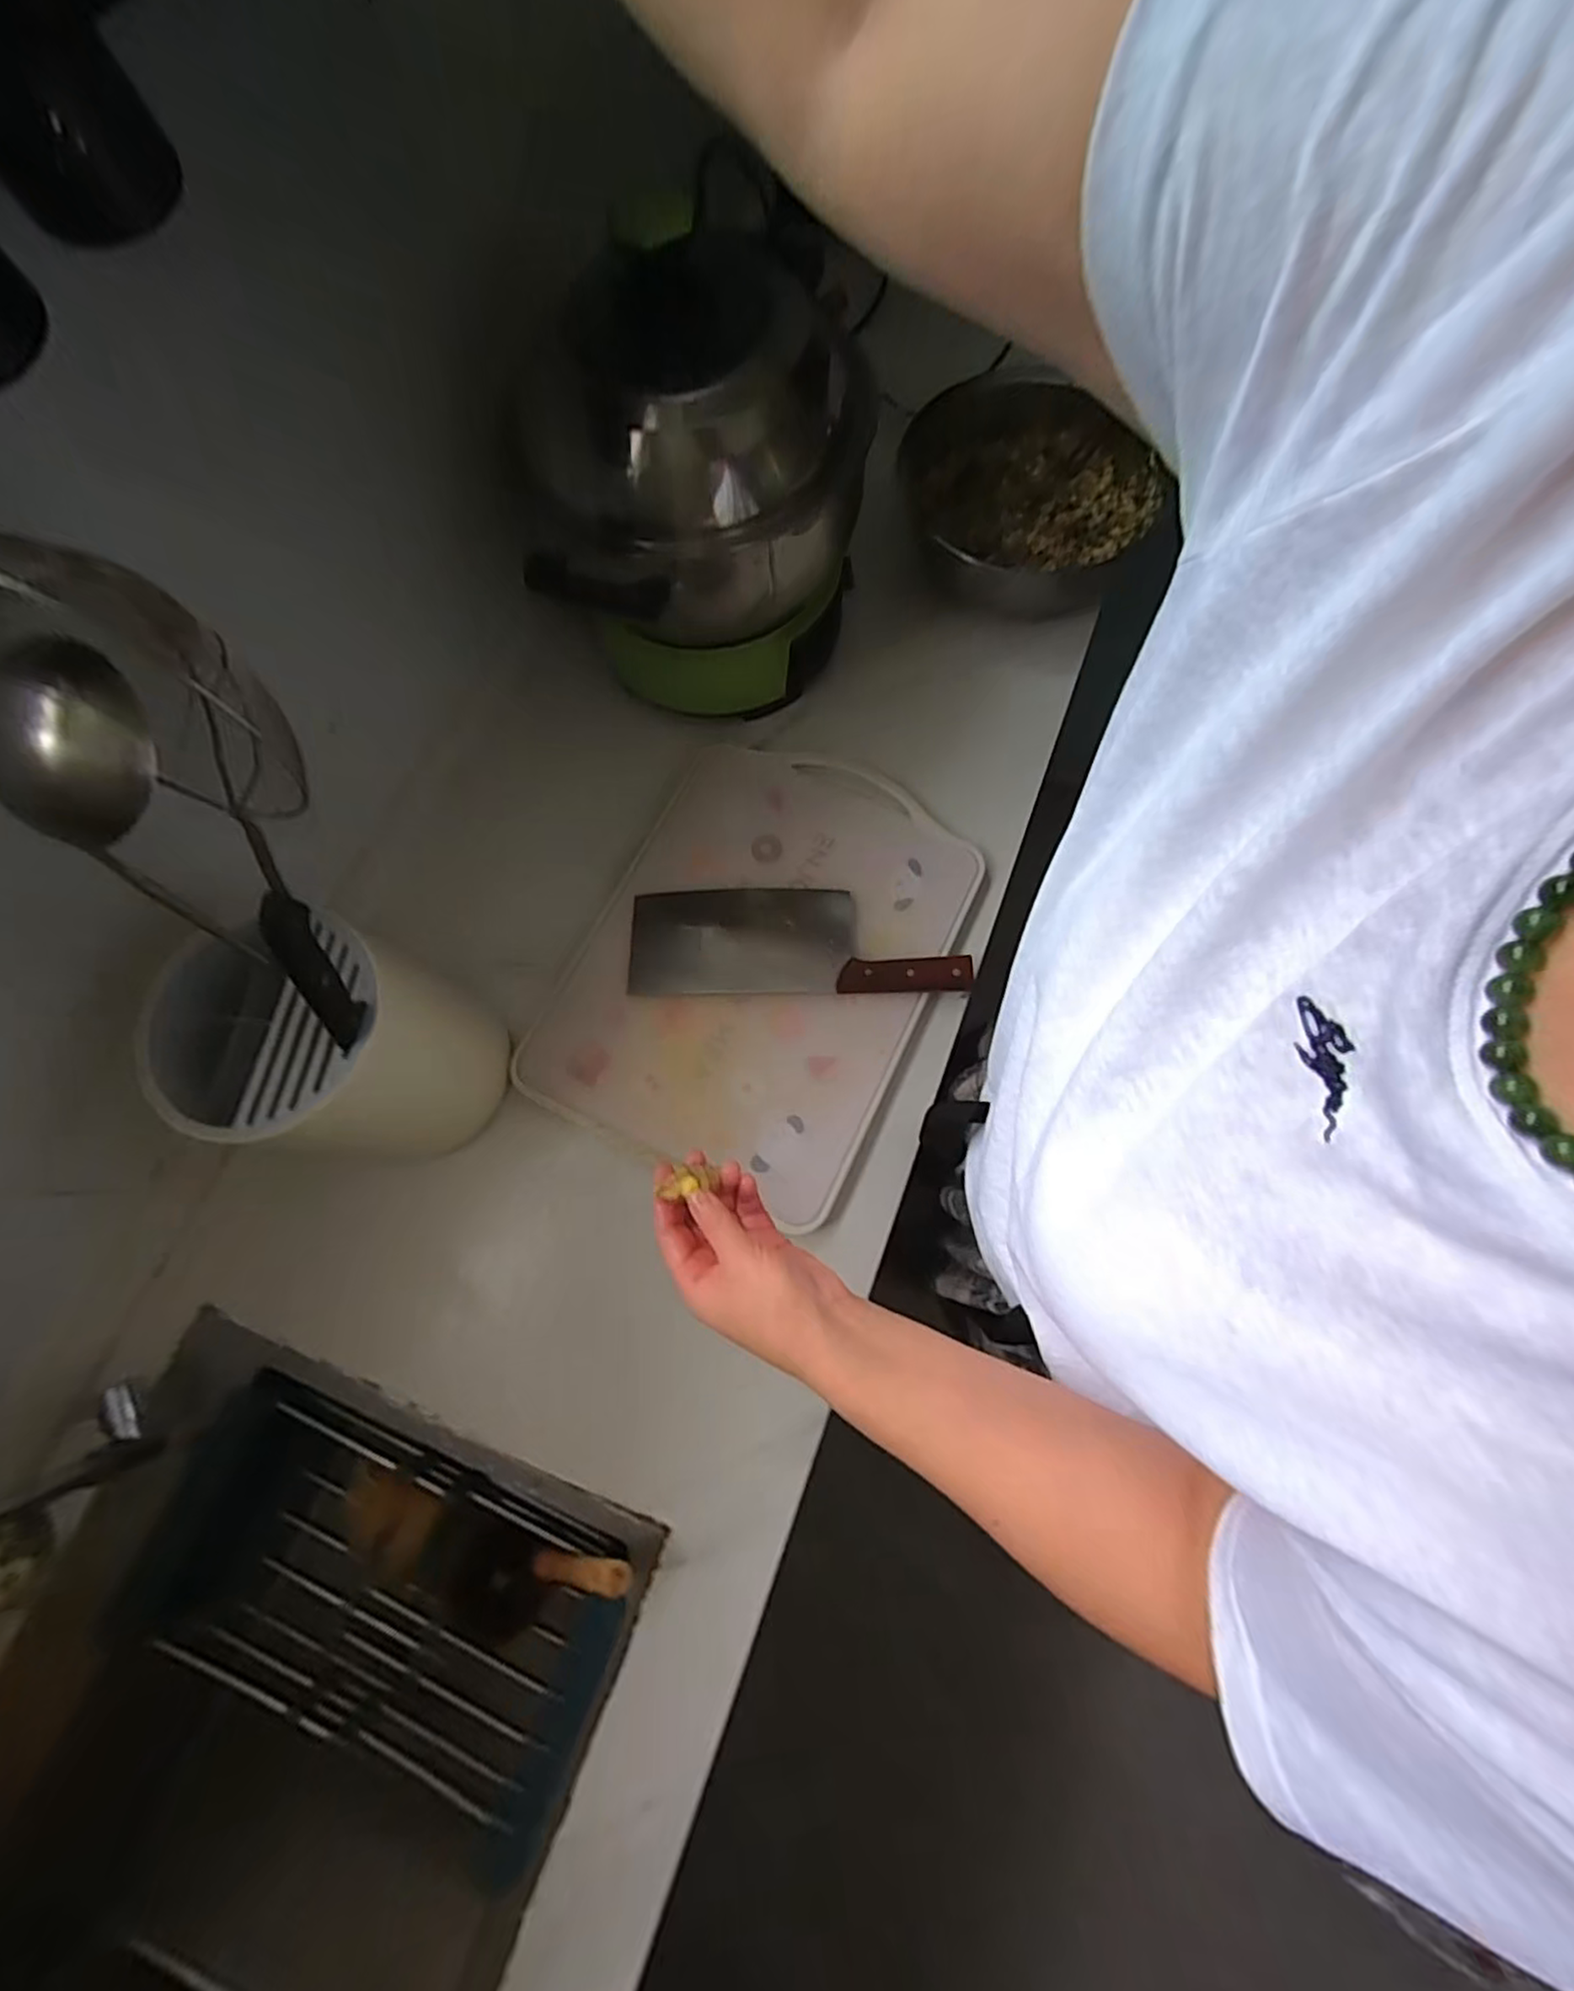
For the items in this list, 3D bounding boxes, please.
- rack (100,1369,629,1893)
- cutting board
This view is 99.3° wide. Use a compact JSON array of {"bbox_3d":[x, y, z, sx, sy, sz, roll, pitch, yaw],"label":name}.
[{"bbox_3d":[-0.329,0.482,0.554,0.369,0.104,0.232,20,75,8],"label":"rack"},{"bbox_3d":[-0.024,-0.042,0.630,0.322,0.011,0.415,24,76,9],"label":"cutting board"}]

